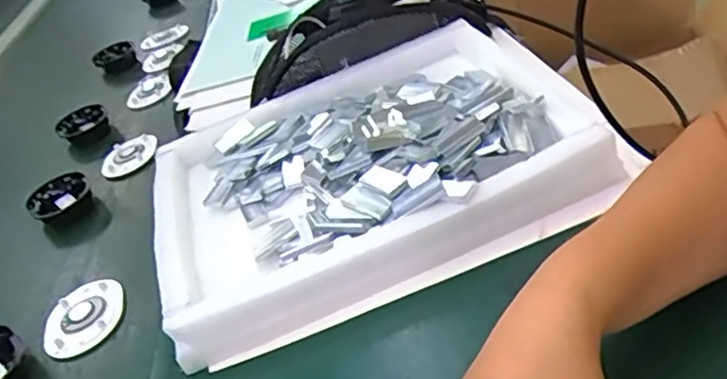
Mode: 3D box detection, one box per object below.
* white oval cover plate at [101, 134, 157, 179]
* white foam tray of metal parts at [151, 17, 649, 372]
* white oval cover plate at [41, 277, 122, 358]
[{"bbox_3d":[-0.292,-0.044,0.793,0.067,0.010,0.080,-17,41,-3],"label":"white oval cover plate"},{"bbox_3d":[0.002,-0.028,0.573,0.387,0.058,0.305,-25,37,-5],"label":"white foam tray of metal parts"},{"bbox_3d":[-0.247,0.112,0.563,0.068,0.019,0.079,-16,30,-18],"label":"white oval cover plate"}]

